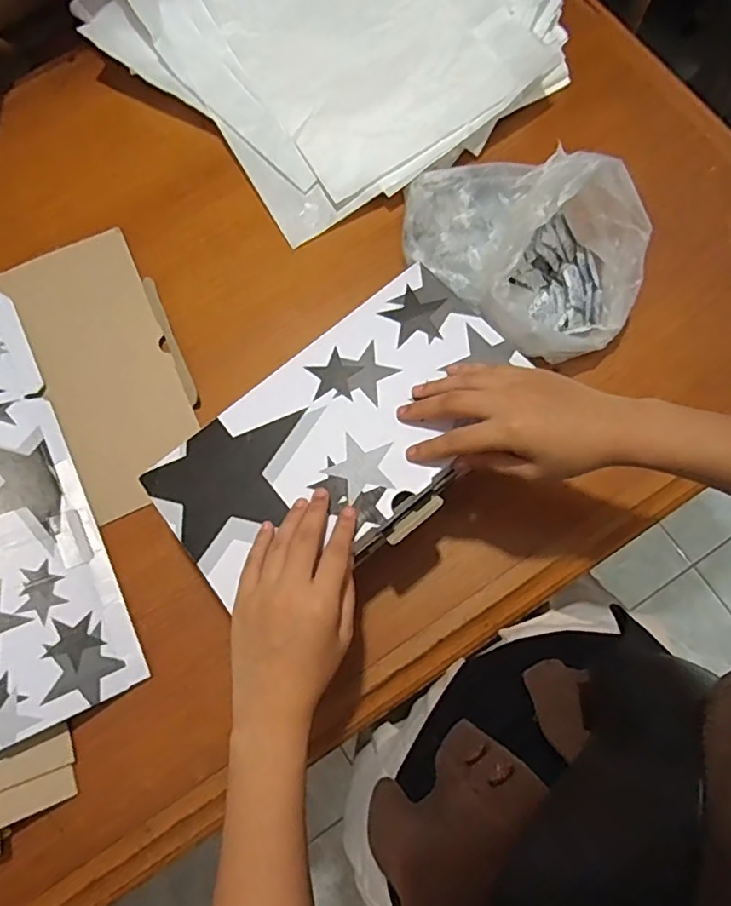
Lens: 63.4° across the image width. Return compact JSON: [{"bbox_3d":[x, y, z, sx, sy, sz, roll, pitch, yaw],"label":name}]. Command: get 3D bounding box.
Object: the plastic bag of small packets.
[{"bbox_3d":[0.132,-0.178,0.528,0.228,0.117,0.161,23,80,6],"label":"plastic bag of small packets"}]

